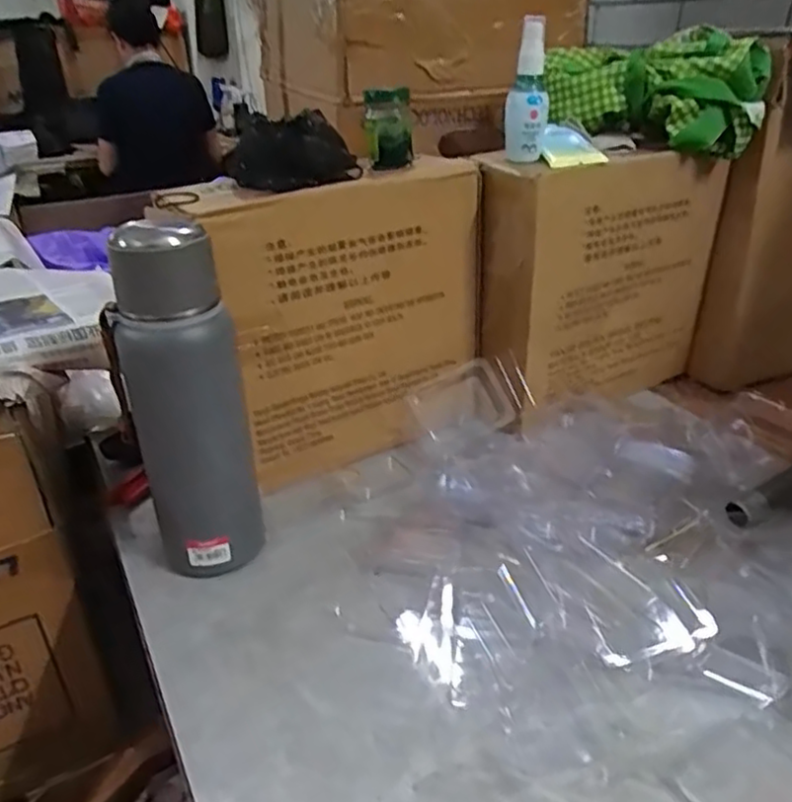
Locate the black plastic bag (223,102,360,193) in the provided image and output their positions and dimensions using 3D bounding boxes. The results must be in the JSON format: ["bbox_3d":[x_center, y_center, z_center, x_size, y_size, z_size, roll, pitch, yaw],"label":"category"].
[{"bbox_3d":[-0.089,-0.210,0.573,0.104,0.066,0.070,-8,29,-12],"label":"black plastic bag"}]

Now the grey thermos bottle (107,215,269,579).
[{"bbox_3d":[-0.155,0.010,0.512,0.066,0.275,0.070,23,36,35],"label":"grey thermos bottle"}]

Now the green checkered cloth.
[{"bbox_3d":[0.255,-0.311,0.688,0.210,0.094,0.084,18,34,32],"label":"green checkered cloth"}]

